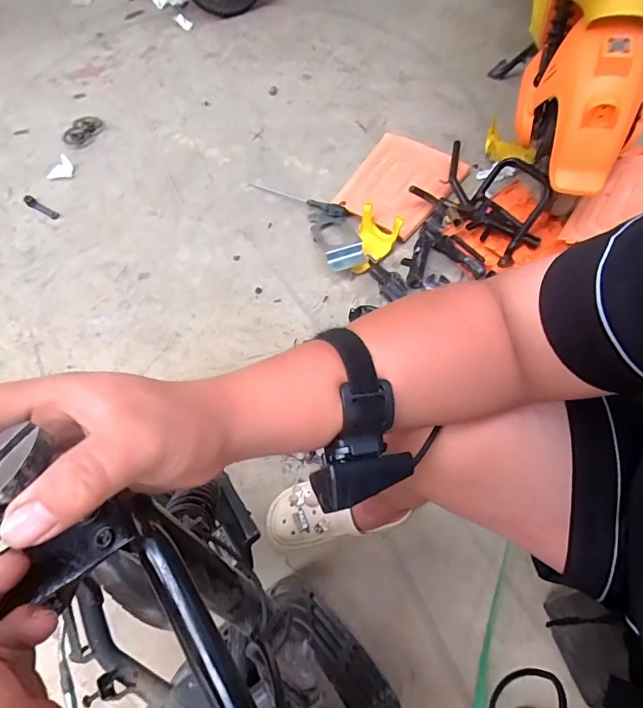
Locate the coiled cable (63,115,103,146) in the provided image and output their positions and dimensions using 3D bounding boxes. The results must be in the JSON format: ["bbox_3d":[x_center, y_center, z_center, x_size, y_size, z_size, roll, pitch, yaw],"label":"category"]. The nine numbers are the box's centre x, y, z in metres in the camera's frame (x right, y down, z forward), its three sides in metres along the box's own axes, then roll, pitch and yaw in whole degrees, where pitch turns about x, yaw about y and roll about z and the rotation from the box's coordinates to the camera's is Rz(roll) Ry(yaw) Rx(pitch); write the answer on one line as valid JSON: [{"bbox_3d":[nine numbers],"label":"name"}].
[{"bbox_3d":[-0.745,-0.699,1.390,0.078,0.028,0.130,24,66,14],"label":"coiled cable"}]

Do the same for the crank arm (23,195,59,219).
[{"bbox_3d":[-0.794,-0.416,1.259,0.143,0.022,0.028,31,68,16],"label":"crank arm"}]

